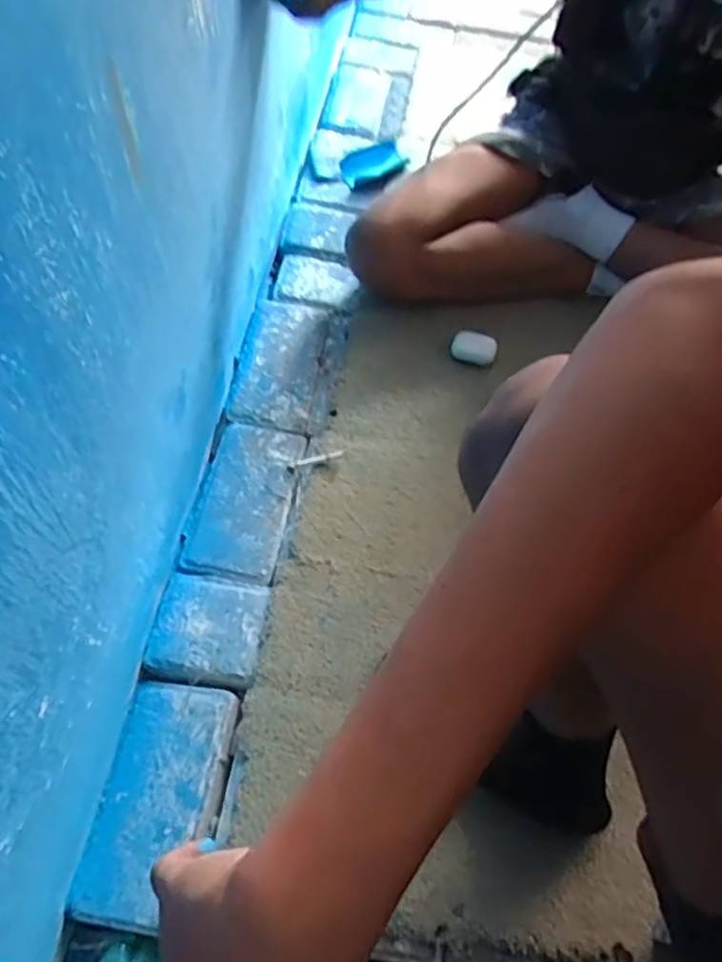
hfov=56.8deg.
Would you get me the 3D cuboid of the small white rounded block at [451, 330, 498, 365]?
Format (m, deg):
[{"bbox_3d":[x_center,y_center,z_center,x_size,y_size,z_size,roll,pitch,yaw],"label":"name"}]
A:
[{"bbox_3d":[0.159,-0.188,0.931,0.062,0.034,0.034,11,59,4],"label":"small white rounded block"}]

